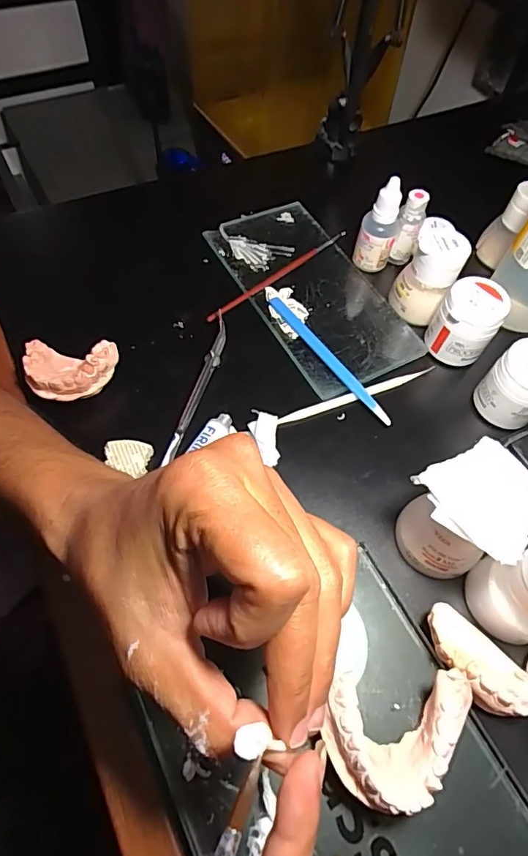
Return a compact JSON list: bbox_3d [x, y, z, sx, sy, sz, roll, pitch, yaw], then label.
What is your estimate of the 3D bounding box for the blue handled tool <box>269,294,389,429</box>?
[{"bbox_3d":[0.048,-0.054,0.364,0.011,0.005,0.138,-30,67,-19],"label":"blue handled tool"}]

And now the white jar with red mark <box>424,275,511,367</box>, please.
[{"bbox_3d":[0.151,-0.081,0.358,0.044,0.052,0.044,2,60,-3],"label":"white jar with red mark"}]

